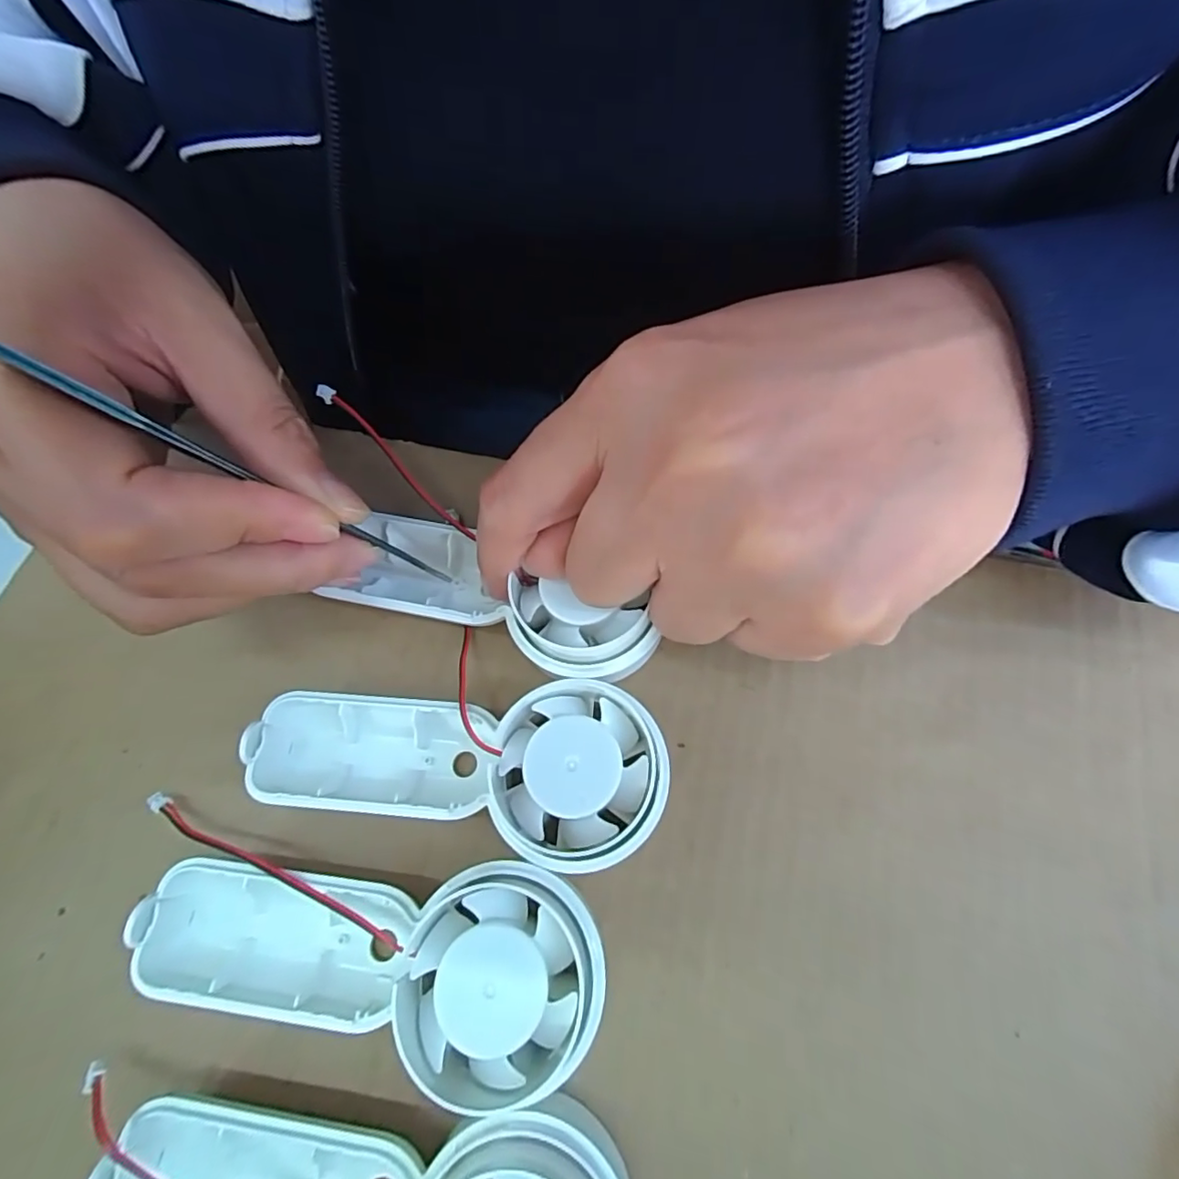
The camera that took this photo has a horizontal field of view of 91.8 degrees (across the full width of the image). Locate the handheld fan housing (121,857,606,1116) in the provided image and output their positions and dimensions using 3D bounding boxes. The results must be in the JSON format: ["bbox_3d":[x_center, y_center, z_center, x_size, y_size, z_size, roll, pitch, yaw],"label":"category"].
[{"bbox_3d":[-0.053,0.089,0.136,0.109,0.027,0.042,-1,68,4],"label":"handheld fan housing"}]

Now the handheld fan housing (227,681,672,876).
[{"bbox_3d":[-0.036,0.044,0.154,0.109,0.026,0.043,8,66,6],"label":"handheld fan housing"}]

